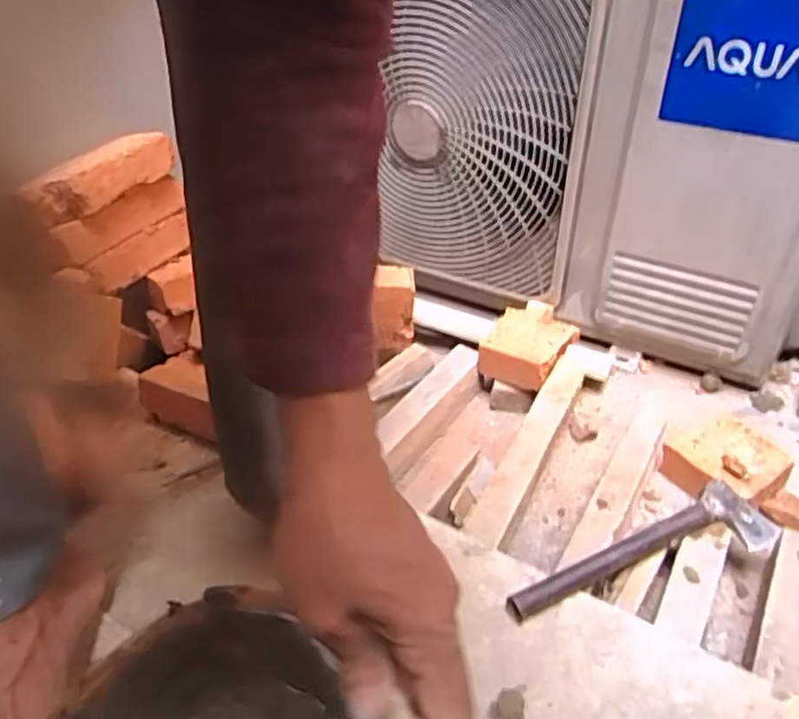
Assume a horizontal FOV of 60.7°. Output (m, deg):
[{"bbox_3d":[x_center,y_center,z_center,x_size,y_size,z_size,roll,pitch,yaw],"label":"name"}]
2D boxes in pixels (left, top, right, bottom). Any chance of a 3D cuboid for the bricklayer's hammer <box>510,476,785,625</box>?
[{"bbox_3d":[0.245,0.190,0.644,0.316,0.027,0.072,-20,41,-25],"label":"bricklayer's hammer"}]

